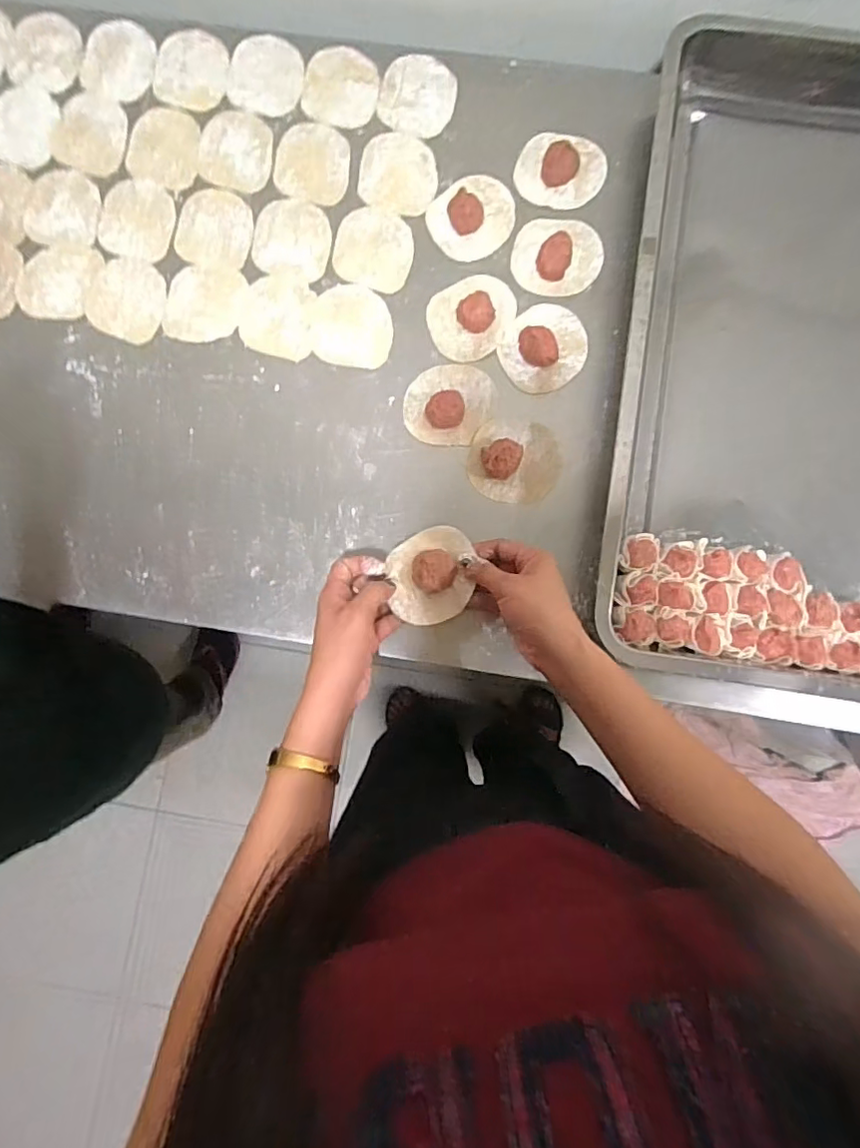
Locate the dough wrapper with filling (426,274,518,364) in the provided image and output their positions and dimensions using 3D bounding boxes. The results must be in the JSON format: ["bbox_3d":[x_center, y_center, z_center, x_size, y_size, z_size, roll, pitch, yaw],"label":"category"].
[{"bbox_3d":[0.037,-0.245,0.535,0.074,0.018,0.084,31,86,5],"label":"dough wrapper with filling"}]

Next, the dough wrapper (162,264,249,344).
[{"bbox_3d":[-0.216,-0.259,0.549,0.075,0.004,0.076,8,84,2],"label":"dough wrapper"}]

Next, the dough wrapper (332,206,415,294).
[{"bbox_3d":[-0.053,-0.314,0.549,0.076,0.004,0.080,0,84,2],"label":"dough wrapper"}]

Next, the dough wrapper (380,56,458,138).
[{"bbox_3d":[-0.011,-0.476,0.568,0.077,0.004,0.085,26,85,4],"label":"dough wrapper"}]

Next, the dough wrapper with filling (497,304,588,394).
[{"bbox_3d":[0.106,-0.213,0.524,0.076,0.026,0.081,0,84,2],"label":"dough wrapper with filling"}]

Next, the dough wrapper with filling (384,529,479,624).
[{"bbox_3d":[0.000,0.001,0.473,0.068,0.019,0.080,2,84,2],"label":"dough wrapper with filling"}]

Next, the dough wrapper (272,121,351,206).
[{"bbox_3d":[-0.116,-0.406,0.563,0.073,0.004,0.085,6,84,2],"label":"dough wrapper"}]

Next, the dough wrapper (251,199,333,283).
[{"bbox_3d":[-0.133,-0.325,0.554,0.079,0.004,0.079,0,84,2],"label":"dough wrapper"}]

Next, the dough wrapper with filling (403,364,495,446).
[{"bbox_3d":[0.017,-0.158,0.521,0.081,0.024,0.076,-2,84,1],"label":"dough wrapper with filling"}]

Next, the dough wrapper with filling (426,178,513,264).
[{"bbox_3d":[0.042,-0.344,0.545,0.083,0.014,0.078,0,84,2],"label":"dough wrapper with filling"}]

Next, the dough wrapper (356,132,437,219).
[{"bbox_3d":[-0.031,-0.392,0.558,0.075,0.004,0.083,6,84,2],"label":"dough wrapper"}]

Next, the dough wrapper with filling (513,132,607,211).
[{"bbox_3d":[0.126,-0.391,0.550,0.084,0.017,0.067,16,84,3],"label":"dough wrapper with filling"}]

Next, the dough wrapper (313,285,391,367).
[{"bbox_3d":[-0.073,-0.235,0.540,0.076,0.004,0.078,0,84,2],"label":"dough wrapper"}]

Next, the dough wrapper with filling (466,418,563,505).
[{"bbox_3d":[0.078,-0.105,0.514,0.083,0.025,0.077,0,84,2],"label":"dough wrapper with filling"}]

